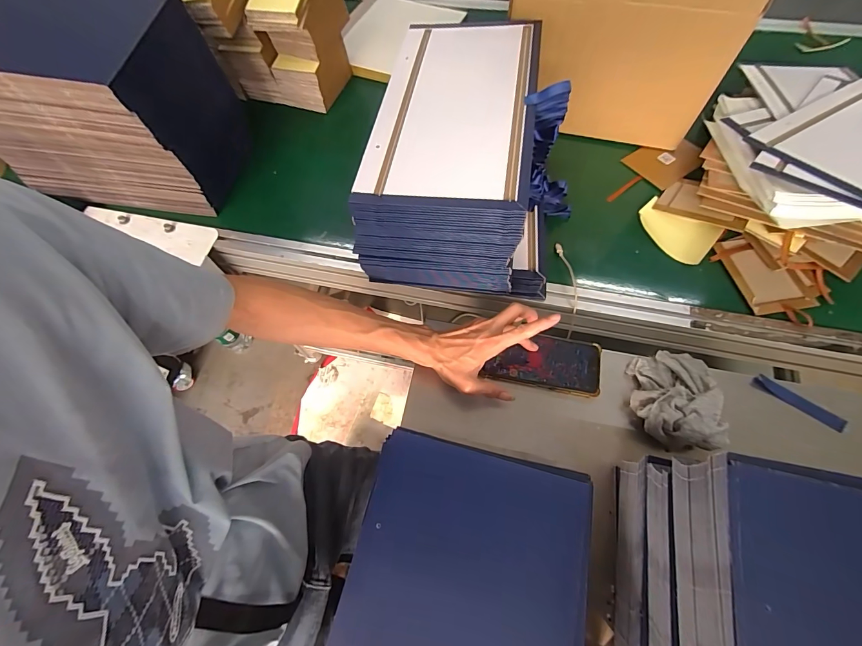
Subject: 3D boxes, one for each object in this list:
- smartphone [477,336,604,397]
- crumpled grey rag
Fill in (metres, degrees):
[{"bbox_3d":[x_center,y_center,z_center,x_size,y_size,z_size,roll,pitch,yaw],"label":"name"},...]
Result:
[{"bbox_3d":[0.163,0.056,0.541,0.157,0.014,0.080,10,68,7],"label":"smartphone"},{"bbox_3d":[0.323,0.097,0.496,0.098,0.079,0.135,5,66,5],"label":"crumpled grey rag"}]

